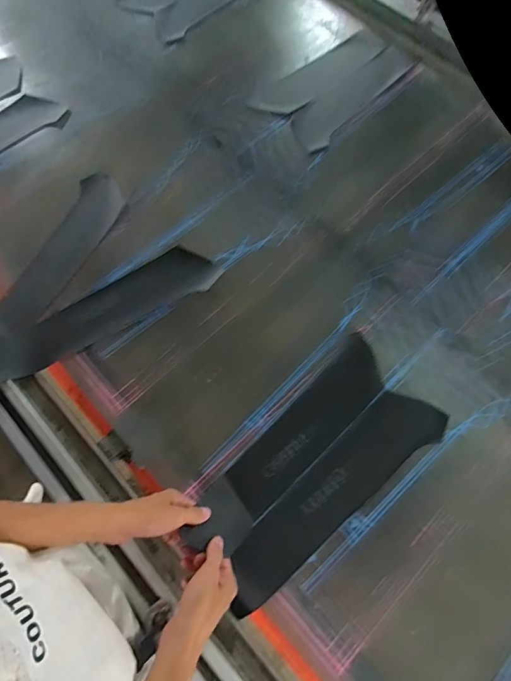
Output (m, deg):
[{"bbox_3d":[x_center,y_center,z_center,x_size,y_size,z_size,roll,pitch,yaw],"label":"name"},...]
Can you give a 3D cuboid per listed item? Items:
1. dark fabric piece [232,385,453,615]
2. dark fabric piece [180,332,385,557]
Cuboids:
[{"bbox_3d":[0.123,0.229,0.616,0.415,0.008,0.104,-36,74,-13],"label":"dark fabric piece"},{"bbox_3d":[0.070,0.154,0.618,0.097,0.059,0.416,41,72,13],"label":"dark fabric piece"}]

